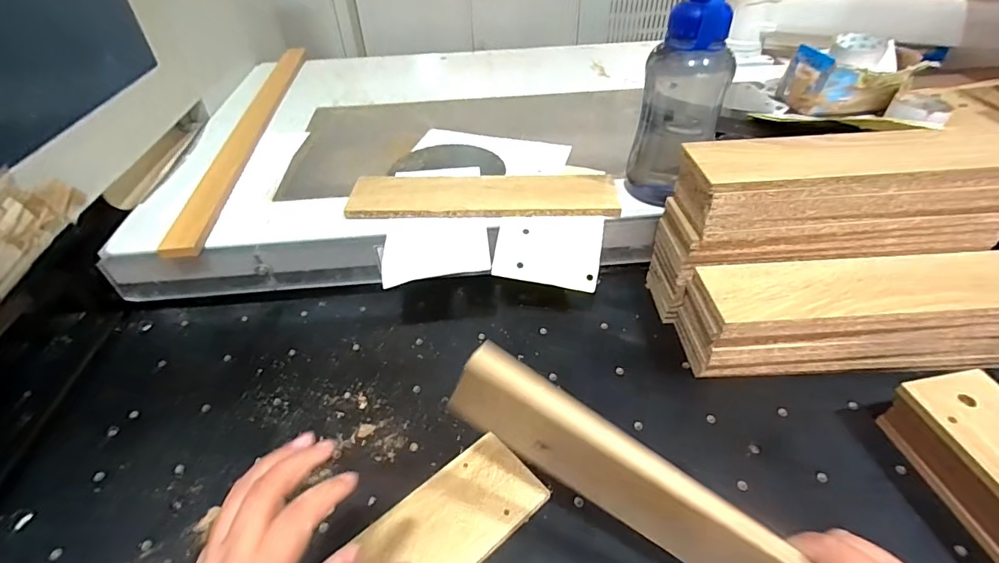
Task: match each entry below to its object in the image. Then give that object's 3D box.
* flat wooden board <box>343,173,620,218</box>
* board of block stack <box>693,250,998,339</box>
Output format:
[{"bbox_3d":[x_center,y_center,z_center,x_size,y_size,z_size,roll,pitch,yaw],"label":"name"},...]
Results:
[{"bbox_3d":[-0.022,-0.121,0.675,0.365,0.019,0.091,1,42,3],"label":"flat wooden board"},{"bbox_3d":[0.418,0.009,0.543,0.369,0.026,0.093,-3,42,-1],"label":"board of block stack"}]

